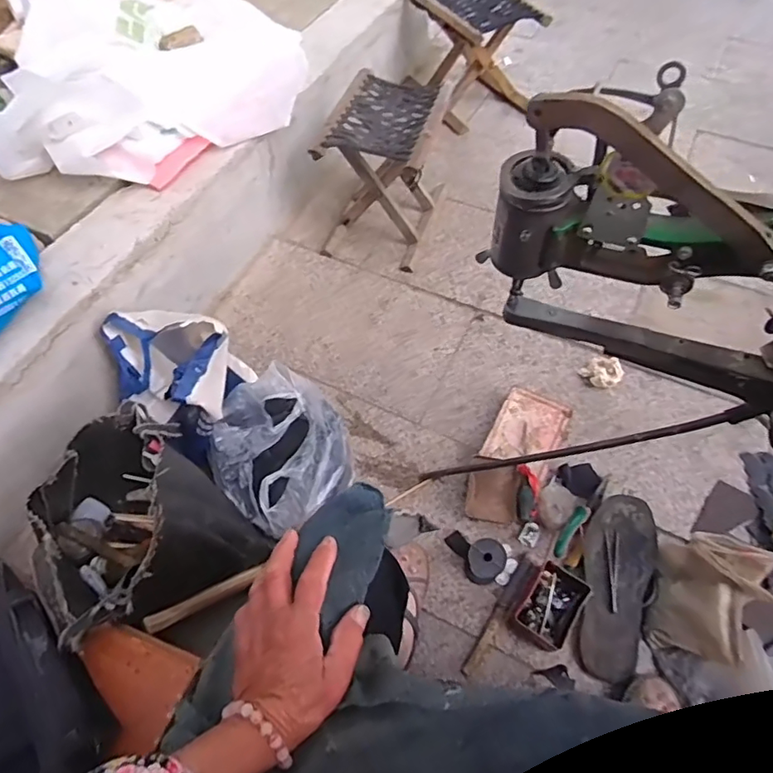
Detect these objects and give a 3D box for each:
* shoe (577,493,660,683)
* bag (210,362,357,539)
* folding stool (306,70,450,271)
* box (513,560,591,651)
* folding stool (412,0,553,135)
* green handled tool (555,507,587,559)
[{"bbox_3d":[0.371,0.313,0.845,0.106,0.043,0.279,10,60,8],"label":"shoe"},{"bbox_3d":[-0.182,0.102,0.888,0.229,0.147,0.212,-15,60,-6],"label":"bag"},{"bbox_3d":[-0.005,-0.475,1.189,0.219,0.276,0.272,14,61,11],"label":"folding stool"},{"bbox_3d":[0.261,0.347,0.839,0.079,0.035,0.113,34,66,20],"label":"box"},{"bbox_3d":[0.232,-0.912,1.465,0.253,0.257,0.295,-25,61,-12],"label":"folding stool"},{"bbox_3d":[0.308,0.241,0.891,0.024,0.015,0.097,31,65,19],"label":"green handled tool"}]

